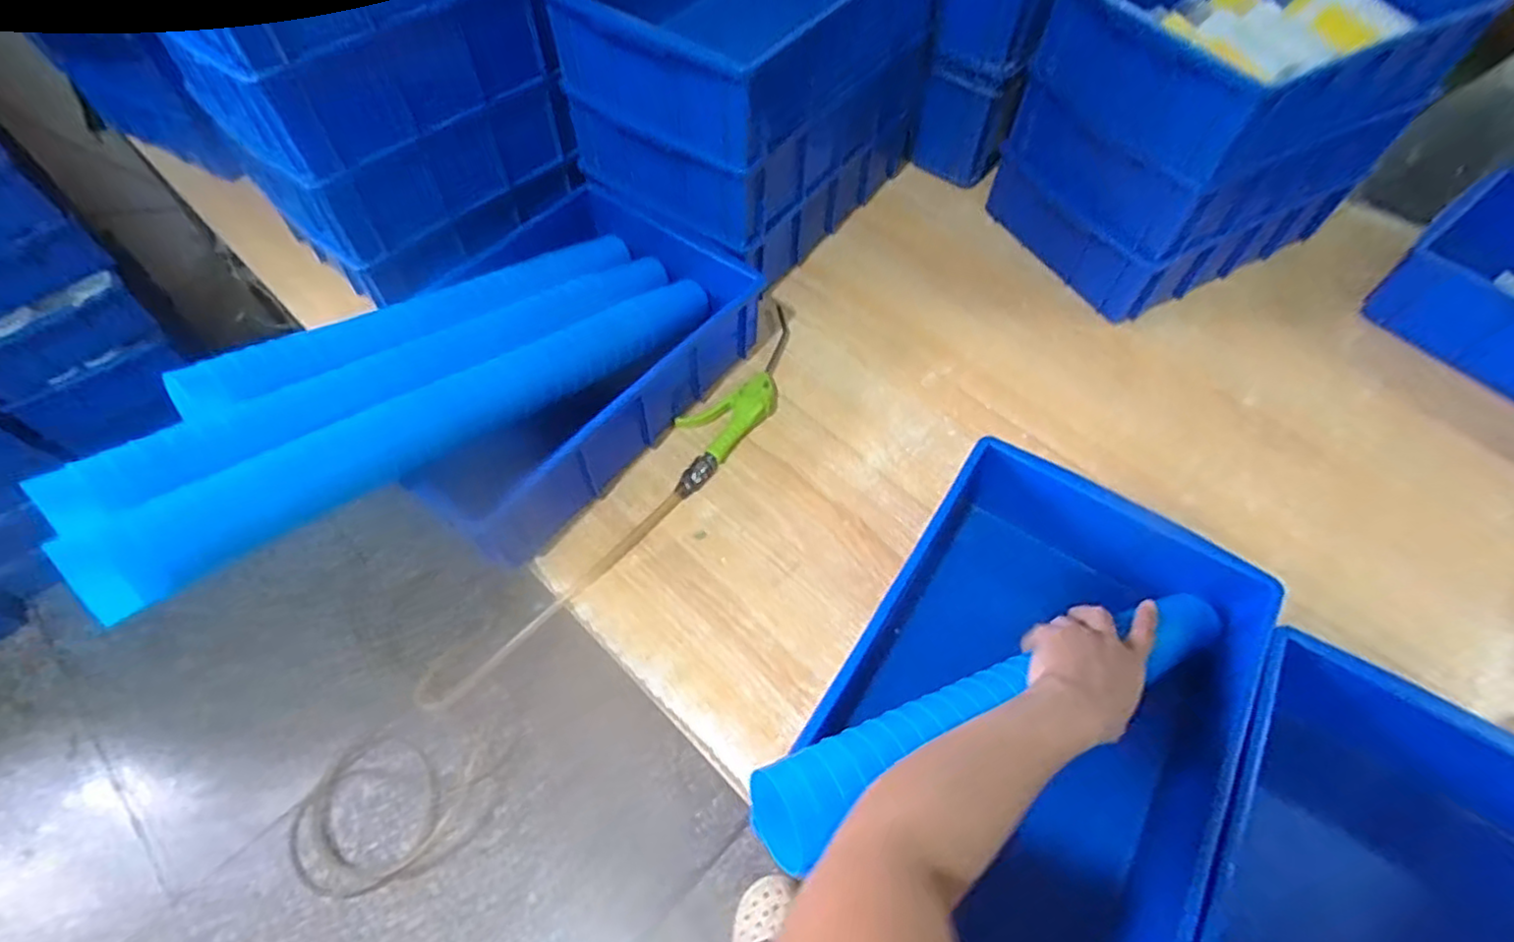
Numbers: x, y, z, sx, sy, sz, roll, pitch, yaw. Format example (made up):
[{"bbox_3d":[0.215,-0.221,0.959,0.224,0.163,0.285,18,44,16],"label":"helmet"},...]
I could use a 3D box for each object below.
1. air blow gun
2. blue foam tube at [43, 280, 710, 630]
[{"bbox_3d":[-0.020,-0.085,0.777,0.080,0.024,0.274,30,62,17],"label":"air blow gun"},{"bbox_3d":[-0.256,-0.063,0.618,0.062,0.060,0.582,36,48,20],"label":"blue foam tube"}]

